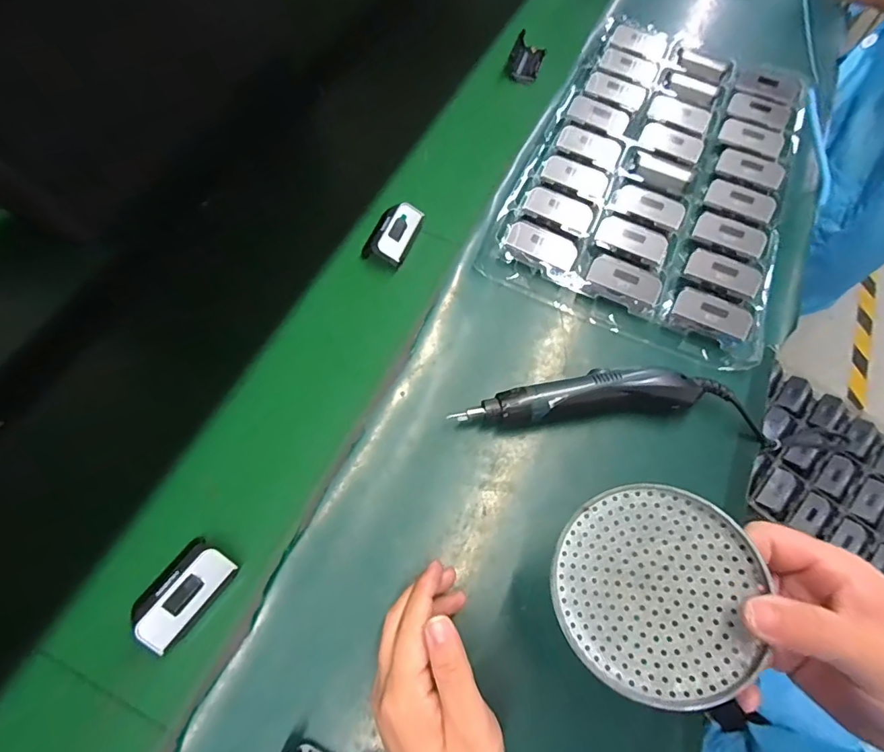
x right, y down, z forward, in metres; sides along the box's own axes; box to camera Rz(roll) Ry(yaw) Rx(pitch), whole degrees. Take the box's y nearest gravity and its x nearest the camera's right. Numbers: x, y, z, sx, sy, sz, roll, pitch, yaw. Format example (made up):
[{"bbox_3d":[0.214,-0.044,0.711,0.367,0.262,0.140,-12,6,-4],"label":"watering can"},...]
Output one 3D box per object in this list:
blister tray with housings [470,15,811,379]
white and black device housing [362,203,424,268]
[{"bbox_3d":[0.274,-0.263,0.591,0.311,0.033,0.506,22,64,9],"label":"blister tray with housings"},{"bbox_3d":[-0.051,-0.157,0.540,0.044,0.031,0.078,24,65,9],"label":"white and black device housing"}]

